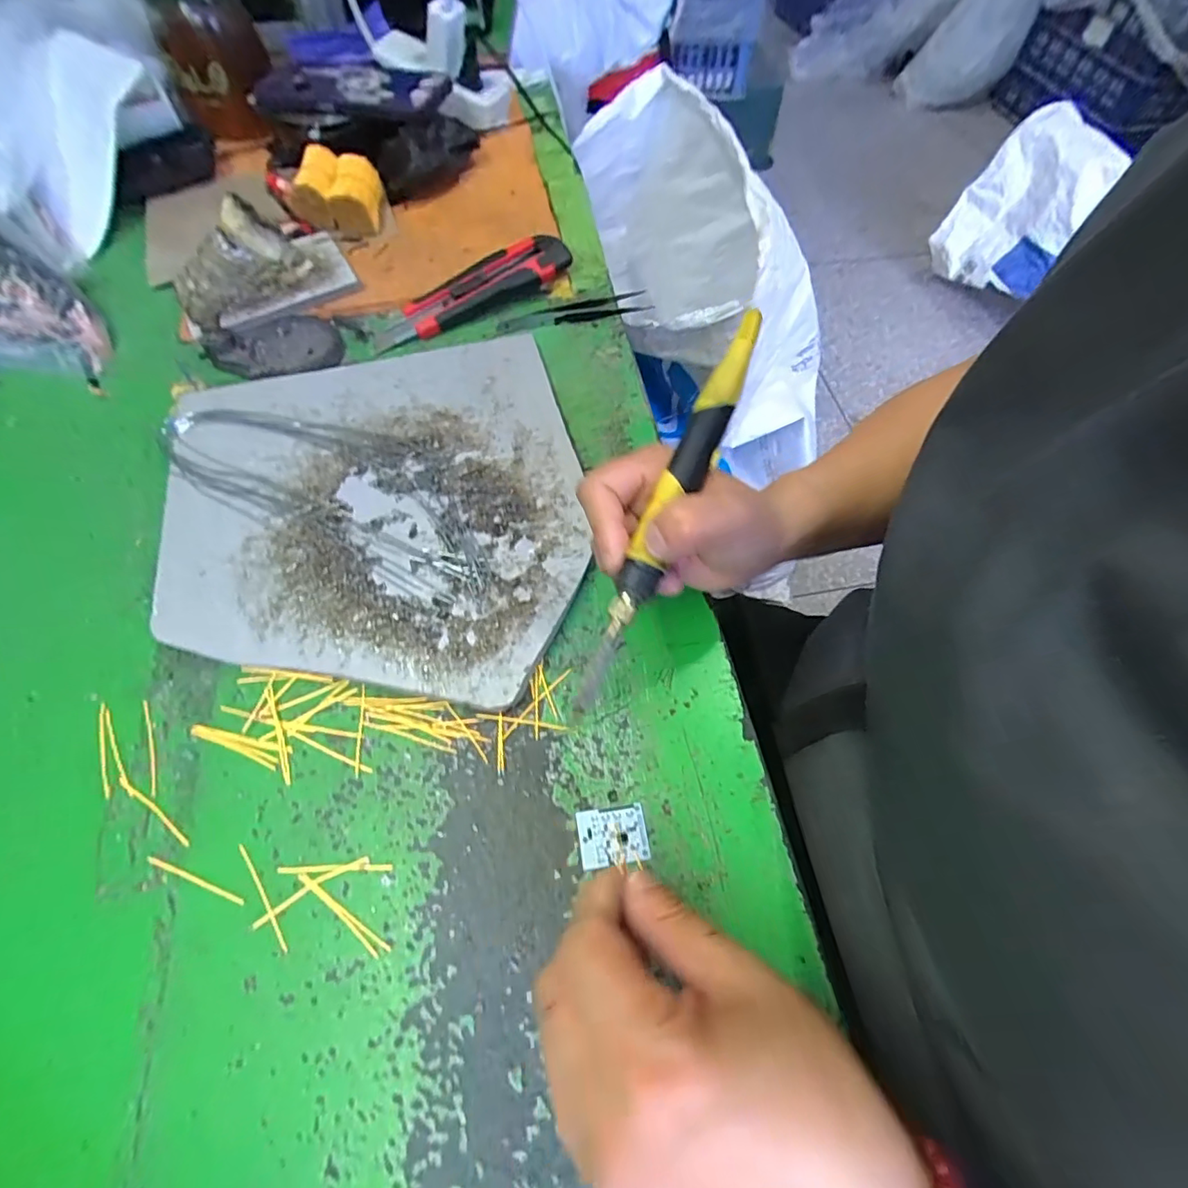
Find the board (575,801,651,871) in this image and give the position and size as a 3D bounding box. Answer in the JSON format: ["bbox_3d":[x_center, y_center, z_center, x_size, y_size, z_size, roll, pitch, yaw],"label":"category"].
[{"bbox_3d":[0.009,0.114,0.261,0.032,0.004,0.025,-10,62,-3],"label":"board"}]

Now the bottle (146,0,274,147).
[{"bbox_3d":[-0.351,-0.510,0.483,0.082,0.133,0.099,-22,63,-13],"label":"bottle"}]

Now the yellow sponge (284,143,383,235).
[{"bbox_3d":[-0.220,-0.347,0.472,0.077,0.040,0.061,7,60,3],"label":"yellow sponge"}]

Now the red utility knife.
[{"bbox_3d":[-0.097,-0.241,0.434,0.162,0.022,0.035,-32,66,-15],"label":"red utility knife"}]

